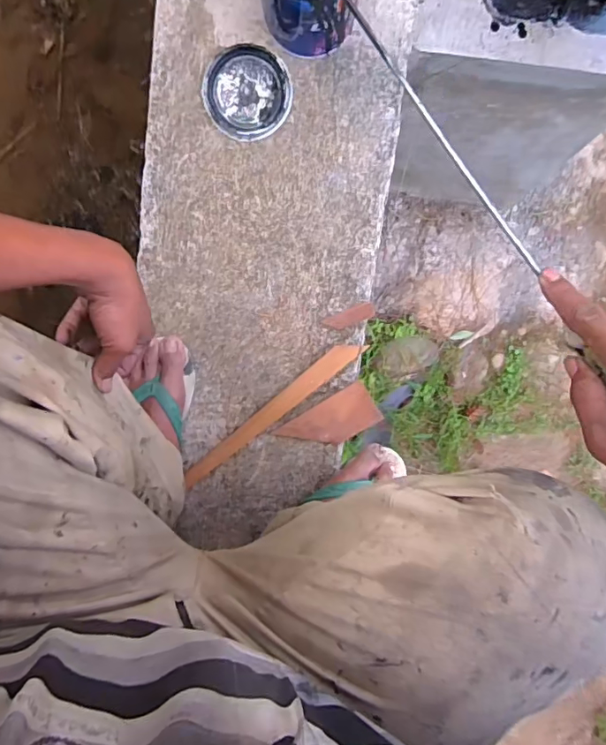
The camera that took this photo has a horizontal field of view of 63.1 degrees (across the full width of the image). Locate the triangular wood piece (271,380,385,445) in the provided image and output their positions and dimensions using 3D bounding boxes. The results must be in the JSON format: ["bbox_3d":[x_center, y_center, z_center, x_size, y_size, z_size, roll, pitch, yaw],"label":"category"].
[{"bbox_3d":[0.036,0.067,0.645,0.126,0.015,0.058,-32,98,5],"label":"triangular wood piece"}]

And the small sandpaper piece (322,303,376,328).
[{"bbox_3d":[0.058,-0.069,0.619,0.064,0.006,0.021,-22,99,3],"label":"small sandpaper piece"}]

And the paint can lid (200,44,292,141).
[{"bbox_3d":[-0.066,-0.331,0.583,0.099,0.005,0.105,0,99,0],"label":"paint can lid"}]

